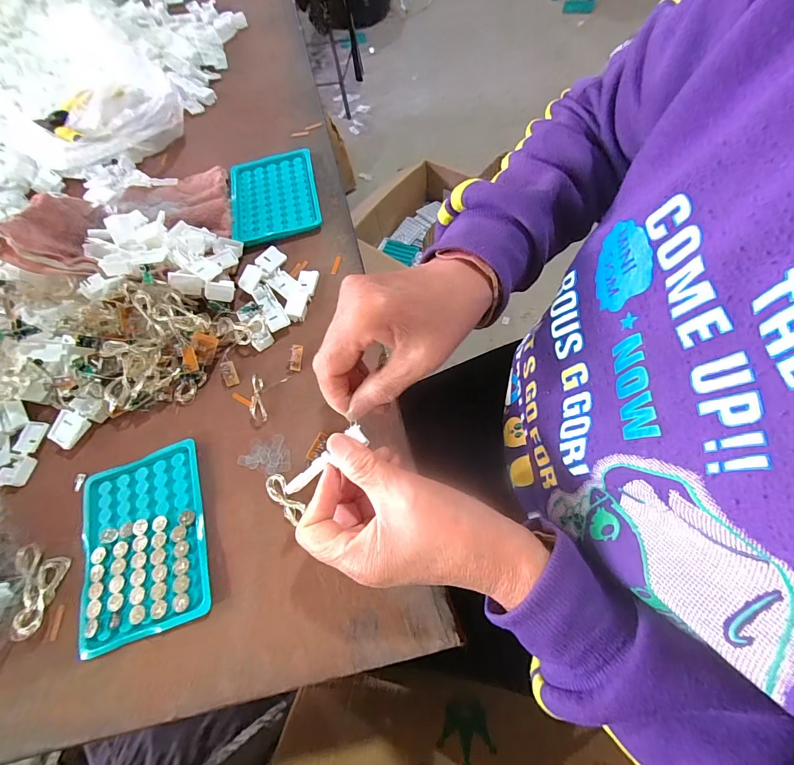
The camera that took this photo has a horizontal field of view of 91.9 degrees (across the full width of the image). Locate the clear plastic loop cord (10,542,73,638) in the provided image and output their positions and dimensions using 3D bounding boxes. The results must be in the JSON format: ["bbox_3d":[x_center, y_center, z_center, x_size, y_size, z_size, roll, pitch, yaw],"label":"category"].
[{"bbox_3d":[-0.271,0.153,0.286,0.030,0.021,0.061,-8,65,4],"label":"clear plastic loop cord"}]

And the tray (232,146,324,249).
[{"bbox_3d":[-0.138,-0.211,0.431,0.097,0.006,0.129,-17,64,0],"label":"tray"}]

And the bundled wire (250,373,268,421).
[{"bbox_3d":[-0.119,0.013,0.326,0.011,0.011,0.042,-16,64,0],"label":"bundled wire"}]

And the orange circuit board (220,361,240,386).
[{"bbox_3d":[-0.149,-0.008,0.341,0.012,0.004,0.023,-24,83,-2],"label":"orange circuit board"}]

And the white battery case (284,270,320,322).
[{"bbox_3d":[-0.091,-0.083,0.367,0.021,0.007,0.056,9,67,12],"label":"white battery case"}]

